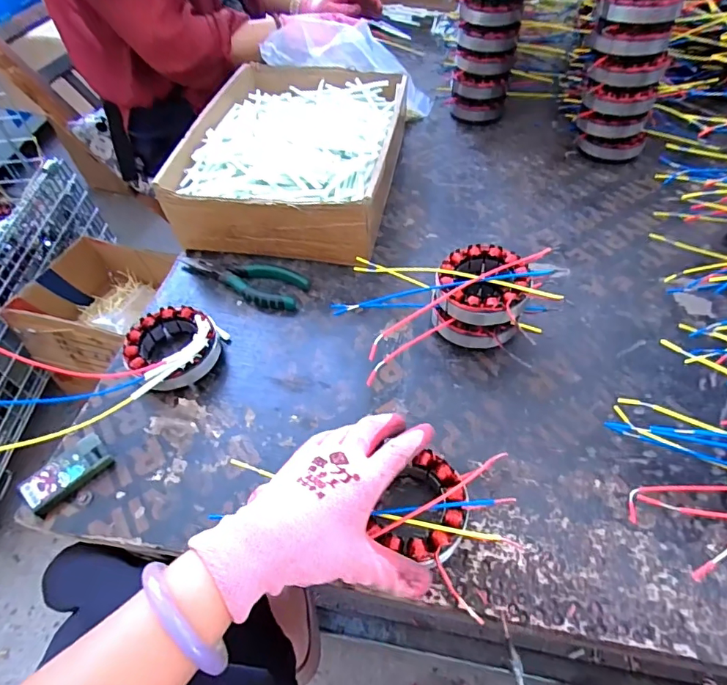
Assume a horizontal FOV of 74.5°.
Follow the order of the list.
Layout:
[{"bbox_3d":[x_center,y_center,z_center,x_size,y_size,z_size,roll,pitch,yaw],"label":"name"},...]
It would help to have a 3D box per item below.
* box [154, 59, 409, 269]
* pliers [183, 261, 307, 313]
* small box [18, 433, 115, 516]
[{"bbox_3d":[-0.078,-0.247,0.626,0.240,0.099,0.340,6,51,9],"label":"box"},{"bbox_3d":[-0.132,-0.074,0.538,0.145,0.016,0.052,24,56,22],"label":"pliers"},{"bbox_3d":[-0.248,0.108,0.400,0.064,0.015,0.038,-39,58,-25],"label":"small box"}]

